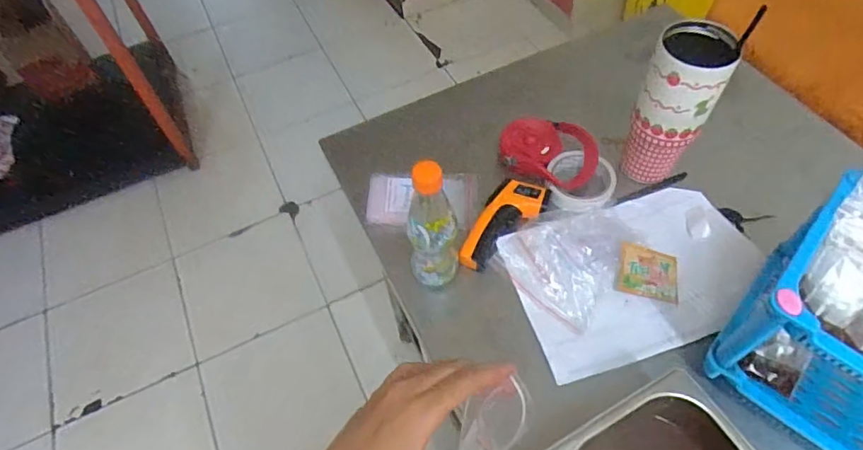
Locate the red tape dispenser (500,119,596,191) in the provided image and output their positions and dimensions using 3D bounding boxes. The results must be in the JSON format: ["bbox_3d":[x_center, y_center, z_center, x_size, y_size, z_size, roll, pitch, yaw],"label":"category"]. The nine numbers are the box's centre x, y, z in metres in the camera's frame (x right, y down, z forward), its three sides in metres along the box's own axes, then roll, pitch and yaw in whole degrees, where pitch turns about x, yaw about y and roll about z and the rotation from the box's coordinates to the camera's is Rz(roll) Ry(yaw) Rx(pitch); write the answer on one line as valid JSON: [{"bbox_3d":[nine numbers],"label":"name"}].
[{"bbox_3d":[0.170,-0.107,0.769,0.146,0.038,0.104,23,61,19],"label":"red tape dispenser"}]

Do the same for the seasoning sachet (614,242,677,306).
[{"bbox_3d":[0.277,0.059,0.663,0.074,0.014,0.069,12,58,13],"label":"seasoning sachet"}]

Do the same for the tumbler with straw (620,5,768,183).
[{"bbox_3d":[0.313,-0.150,0.668,0.087,0.201,0.095,-2,56,4],"label":"tumbler with straw"}]

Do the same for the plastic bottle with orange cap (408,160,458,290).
[{"bbox_3d":[0.001,0.006,0.598,0.056,0.195,0.052,9,58,11],"label":"plastic bottle with orange cap"}]

